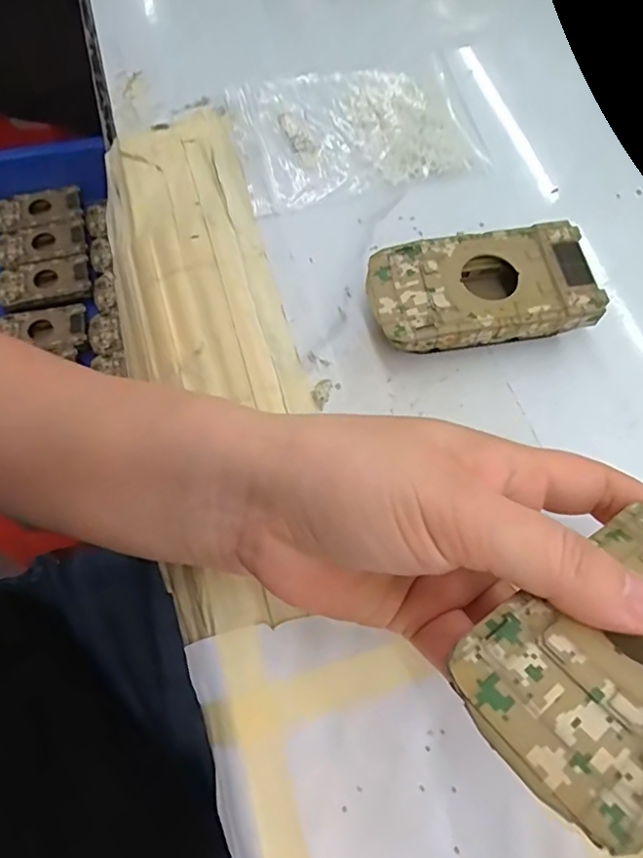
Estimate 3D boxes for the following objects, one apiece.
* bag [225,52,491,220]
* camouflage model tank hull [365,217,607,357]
[{"bbox_3d":[0.015,-0.162,0.294,0.121,0.017,0.081,-14,68,-7],"label":"bag"},{"bbox_3d":[0.070,-0.060,0.248,0.094,0.026,0.052,-9,68,-4],"label":"camouflage model tank hull"}]

